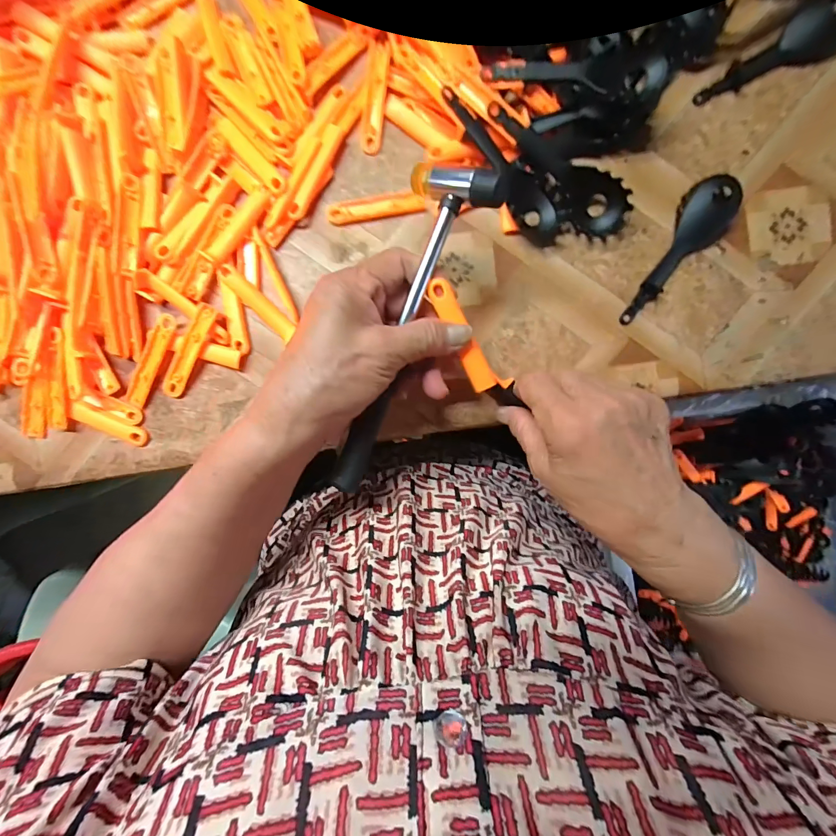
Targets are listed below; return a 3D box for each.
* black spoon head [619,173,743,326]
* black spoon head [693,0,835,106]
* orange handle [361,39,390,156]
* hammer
[{"bbox_3d":[0.200,-0.123,0.284,0.038,0.017,0.120,31,92,-1],"label":"black spoon head"},{"bbox_3d":[0.269,-0.271,0.280,0.120,0.012,0.035,-29,92,1],"label":"black spoon head"},{"bbox_3d":[-0.032,-0.244,0.285,0.016,0.009,0.075,7,92,-1],"label":"orange handle"},{"bbox_3d":[-0.008,-0.050,0.232,0.048,0.020,0.207,21,99,-1],"label":"hammer"}]

